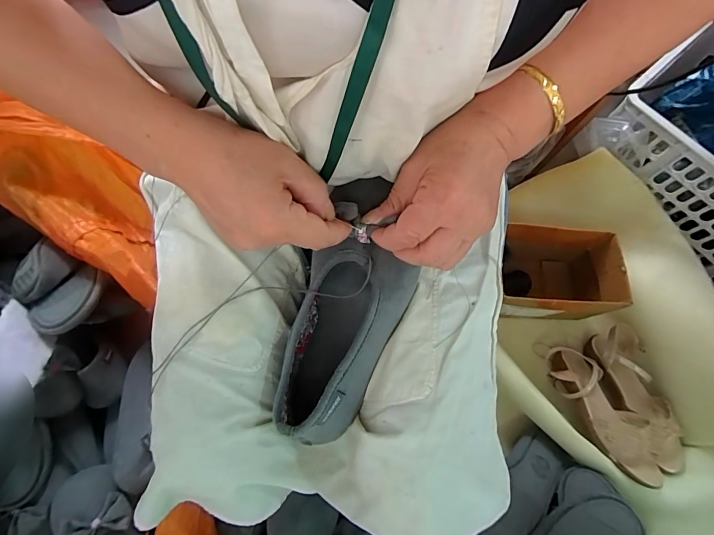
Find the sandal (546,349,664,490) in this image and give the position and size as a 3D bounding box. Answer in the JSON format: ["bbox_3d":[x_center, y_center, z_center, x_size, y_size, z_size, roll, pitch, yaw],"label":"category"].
[{"bbox_3d":[0.434,0.255,0.684,0.090,0.051,0.251,-20,54,-8],"label":"sandal"}]

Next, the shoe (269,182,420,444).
[{"bbox_3d":[-0.005,0.038,0.331,0.086,0.065,0.216,16,89,3],"label":"shoe"}]

